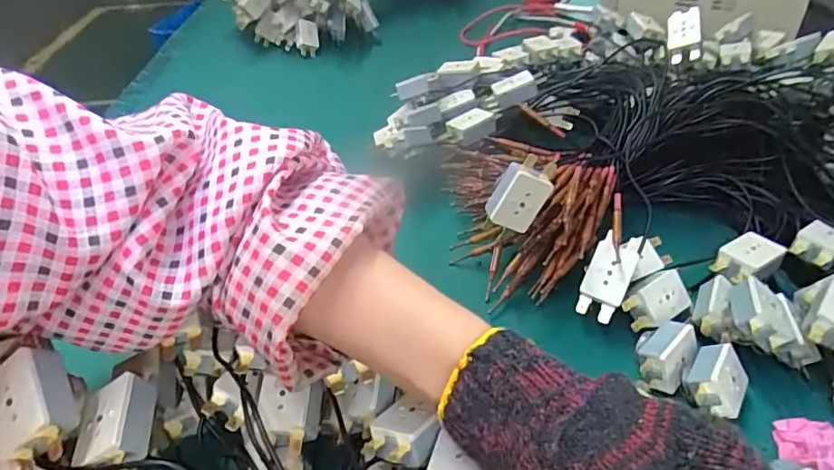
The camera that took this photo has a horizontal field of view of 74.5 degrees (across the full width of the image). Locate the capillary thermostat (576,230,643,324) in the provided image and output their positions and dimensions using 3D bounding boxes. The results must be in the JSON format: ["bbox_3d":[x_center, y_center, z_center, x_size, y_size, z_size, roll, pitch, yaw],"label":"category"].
[{"bbox_3d":[0.128,0.028,0.369,0.028,0.059,0.015,23,9,16],"label":"capillary thermostat"}]

